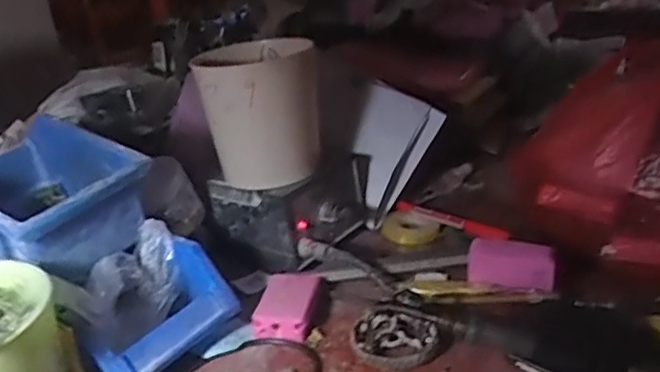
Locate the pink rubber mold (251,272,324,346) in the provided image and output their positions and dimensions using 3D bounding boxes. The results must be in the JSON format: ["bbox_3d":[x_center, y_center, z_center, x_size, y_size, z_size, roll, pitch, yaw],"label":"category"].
[{"bbox_3d":[-0.036,0.104,0.545,0.049,0.020,0.078,2,25,11],"label":"pink rubber mold"}]

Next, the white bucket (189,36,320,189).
[{"bbox_3d":[-0.065,-0.068,0.605,0.105,0.124,0.114,-3,24,1],"label":"white bucket"}]

